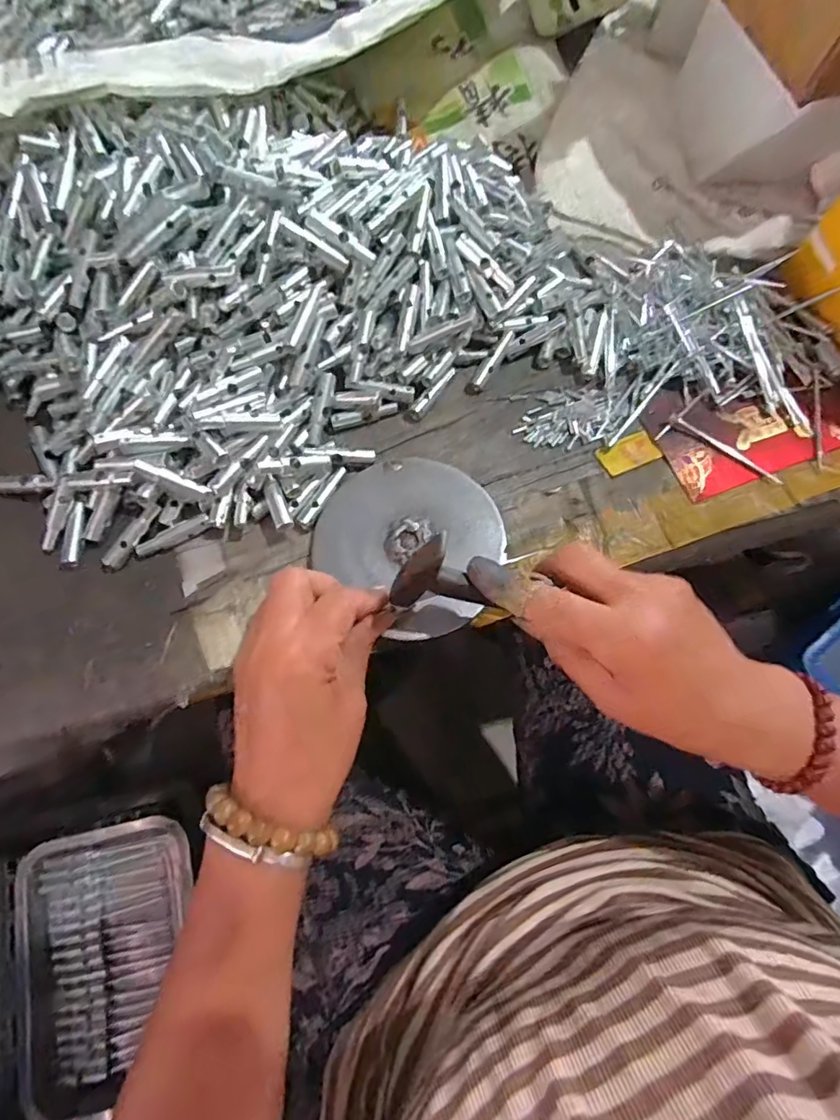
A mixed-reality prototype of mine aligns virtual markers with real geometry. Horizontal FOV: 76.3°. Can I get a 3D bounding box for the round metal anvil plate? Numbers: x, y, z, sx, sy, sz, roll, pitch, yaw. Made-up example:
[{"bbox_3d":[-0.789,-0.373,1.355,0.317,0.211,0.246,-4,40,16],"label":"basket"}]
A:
[{"bbox_3d":[-0.004,-0.015,0.360,0.123,0.015,0.112,0,73,-1],"label":"round metal anvil plate"}]

